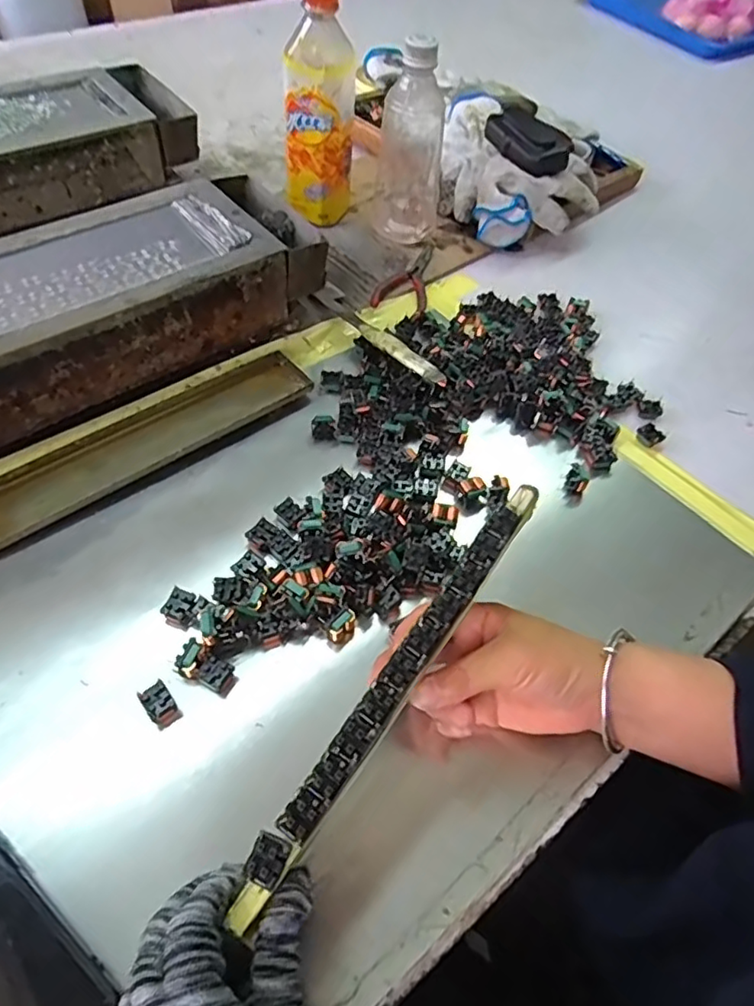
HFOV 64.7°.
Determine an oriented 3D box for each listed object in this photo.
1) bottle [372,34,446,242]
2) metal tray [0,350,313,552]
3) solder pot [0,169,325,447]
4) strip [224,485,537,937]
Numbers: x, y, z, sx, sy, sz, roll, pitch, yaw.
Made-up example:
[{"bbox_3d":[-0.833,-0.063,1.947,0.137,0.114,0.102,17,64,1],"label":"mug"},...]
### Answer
[{"bbox_3d":[0.034,-0.350,0.592,0.070,0.172,0.056,5,56,-2],"label":"bottle"},{"bbox_3d":[-0.186,-0.042,0.456,0.298,0.013,0.059,-33,67,-26],"label":"metal tray"},{"bbox_3d":[-0.255,-0.130,0.458,0.447,0.098,0.140,-32,67,-25],"label":"solder pot"},{"bbox_3d":[0.012,0.087,0.299,0.017,0.017,0.246,32,69,18],"label":"strip"}]

